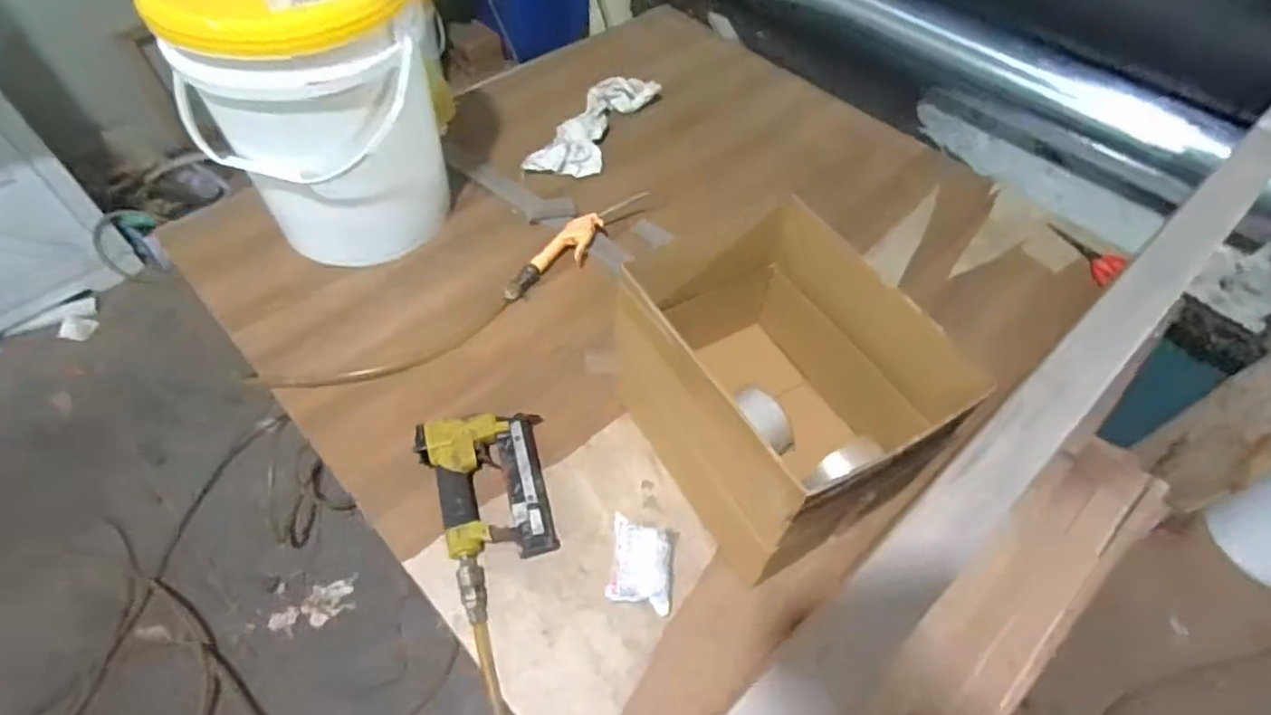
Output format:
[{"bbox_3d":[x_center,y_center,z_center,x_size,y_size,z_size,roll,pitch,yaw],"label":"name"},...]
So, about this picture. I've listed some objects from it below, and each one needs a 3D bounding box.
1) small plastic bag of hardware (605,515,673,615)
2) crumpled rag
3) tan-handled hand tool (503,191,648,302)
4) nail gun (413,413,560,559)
[{"bbox_3d":[0.007,0.230,0.710,0.067,0.023,0.097,7,54,2],"label":"small plastic bag of hardware"},{"bbox_3d":[-0.072,-0.436,1.186,0.118,0.033,0.322,24,57,14],"label":"crumpled rag"},{"bbox_3d":[-0.094,-0.180,0.996,0.069,0.034,0.278,31,59,18],"label":"tan-handled hand tool"},{"bbox_3d":[-0.180,0.153,0.761,0.143,0.039,0.180,-11,56,-11],"label":"nail gun"}]

